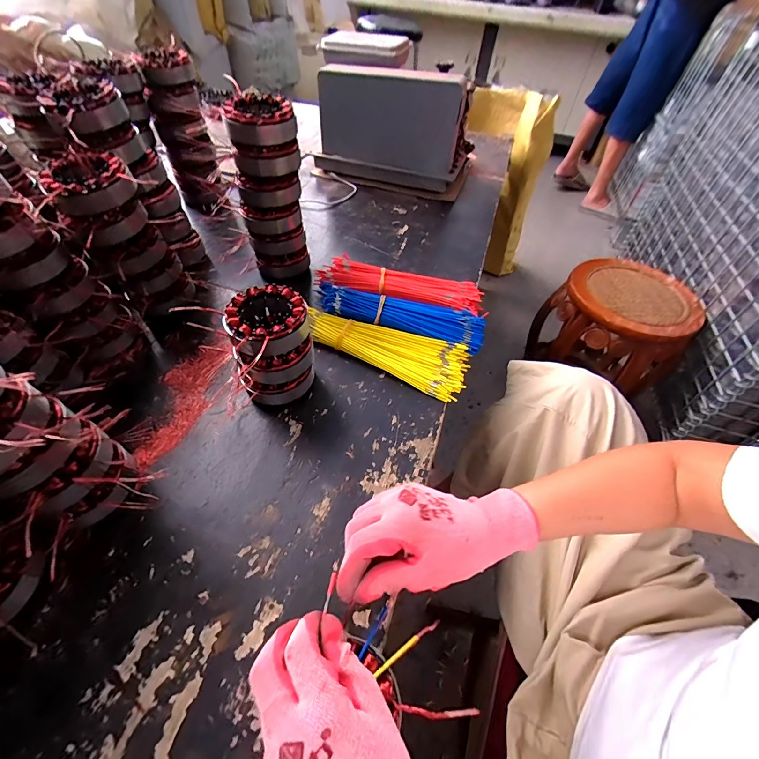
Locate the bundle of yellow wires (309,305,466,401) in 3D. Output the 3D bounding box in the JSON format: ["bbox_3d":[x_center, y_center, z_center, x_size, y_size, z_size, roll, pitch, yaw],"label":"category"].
[{"bbox_3d":[0.014,-0.051,0.497,0.226,0.033,0.085,24,55,18],"label":"bundle of yellow wires"}]

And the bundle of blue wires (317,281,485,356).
[{"bbox_3d":[0.027,-0.097,0.524,0.246,0.037,0.068,12,52,9],"label":"bundle of blue wires"}]

